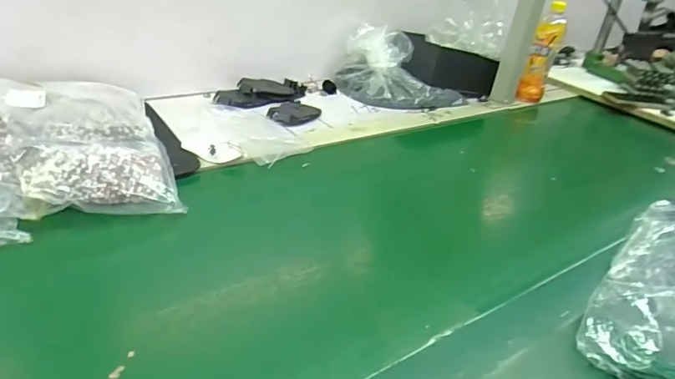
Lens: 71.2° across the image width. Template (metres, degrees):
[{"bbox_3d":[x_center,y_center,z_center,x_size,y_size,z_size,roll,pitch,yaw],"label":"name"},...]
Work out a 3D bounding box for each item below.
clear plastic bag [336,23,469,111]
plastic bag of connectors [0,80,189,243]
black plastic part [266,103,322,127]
[{"bbox_3d":[0.142,-0.260,1.018,0.282,0.114,0.172,9,32,3],"label":"clear plastic bag"},{"bbox_3d":[-0.387,-0.059,0.590,0.309,0.084,0.303,-12,36,-29],"label":"plastic bag of connectors"},{"bbox_3d":[-0.078,-0.147,0.882,0.071,0.016,0.116,26,36,27],"label":"black plastic part"}]

